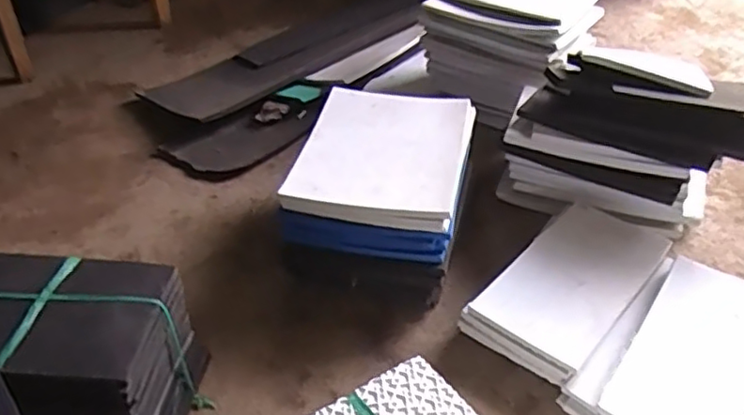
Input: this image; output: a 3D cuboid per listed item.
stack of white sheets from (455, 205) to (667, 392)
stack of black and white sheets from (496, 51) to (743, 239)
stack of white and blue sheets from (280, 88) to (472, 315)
[{"bbox_3d":[0.279,0.107,0.873,0.159,0.040,0.304,29,48,31],"label":"stack of white sheets"},{"bbox_3d":[0.393,-0.103,0.974,0.366,0.231,0.189,23,45,26],"label":"stack of black and white sheets"},{"bbox_3d":[0.017,-0.026,0.946,0.228,0.150,0.320,8,40,10],"label":"stack of white and blue sheets"}]

